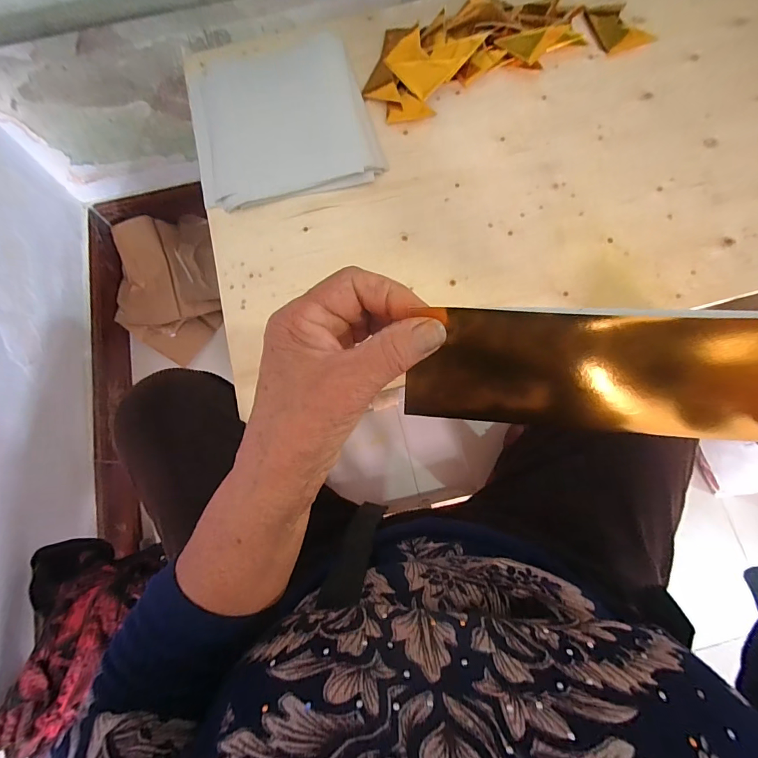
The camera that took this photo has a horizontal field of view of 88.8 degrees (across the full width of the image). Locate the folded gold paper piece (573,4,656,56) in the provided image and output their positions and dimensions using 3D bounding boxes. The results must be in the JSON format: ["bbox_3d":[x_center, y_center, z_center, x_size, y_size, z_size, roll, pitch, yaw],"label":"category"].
[{"bbox_3d":[0.358,-0.545,0.599,0.094,0.017,0.097,-22,74,-4],"label":"folded gold paper piece"}]

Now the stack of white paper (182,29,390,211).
[{"bbox_3d":[-0.151,-0.395,0.575,0.254,0.018,0.290,-15,73,-2],"label":"stack of white paper"}]

